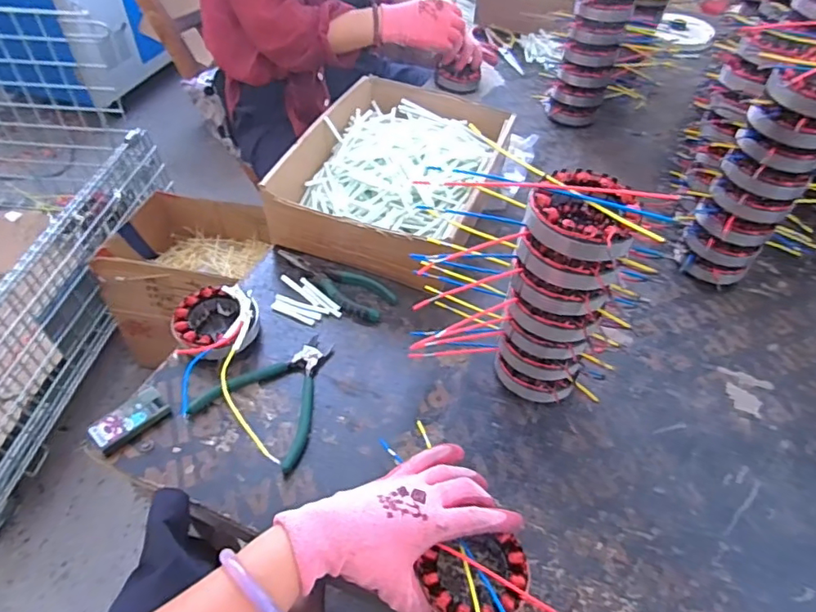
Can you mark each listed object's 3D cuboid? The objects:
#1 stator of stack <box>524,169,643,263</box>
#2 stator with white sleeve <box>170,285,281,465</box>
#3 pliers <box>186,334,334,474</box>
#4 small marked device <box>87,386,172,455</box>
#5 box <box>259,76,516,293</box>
[{"bbox_3d":[0.139,-0.070,0.429,0.081,0.035,0.082,1,48,-1],"label":"stator of stack"},{"bbox_3d":[-0.190,0.054,0.540,0.086,0.064,0.211,-11,49,-12],"label":"stator with white sleeve"},{"bbox_3d":[-0.127,0.083,0.550,0.120,0.010,0.137,25,51,19],"label":"pliers"},{"bbox_3d":[-0.265,0.110,0.516,0.034,0.020,0.068,32,54,24],"label":"small marked device"},{"bbox_3d":[-0.016,-0.186,0.740,0.225,0.080,0.323,18,49,13],"label":"box"}]

